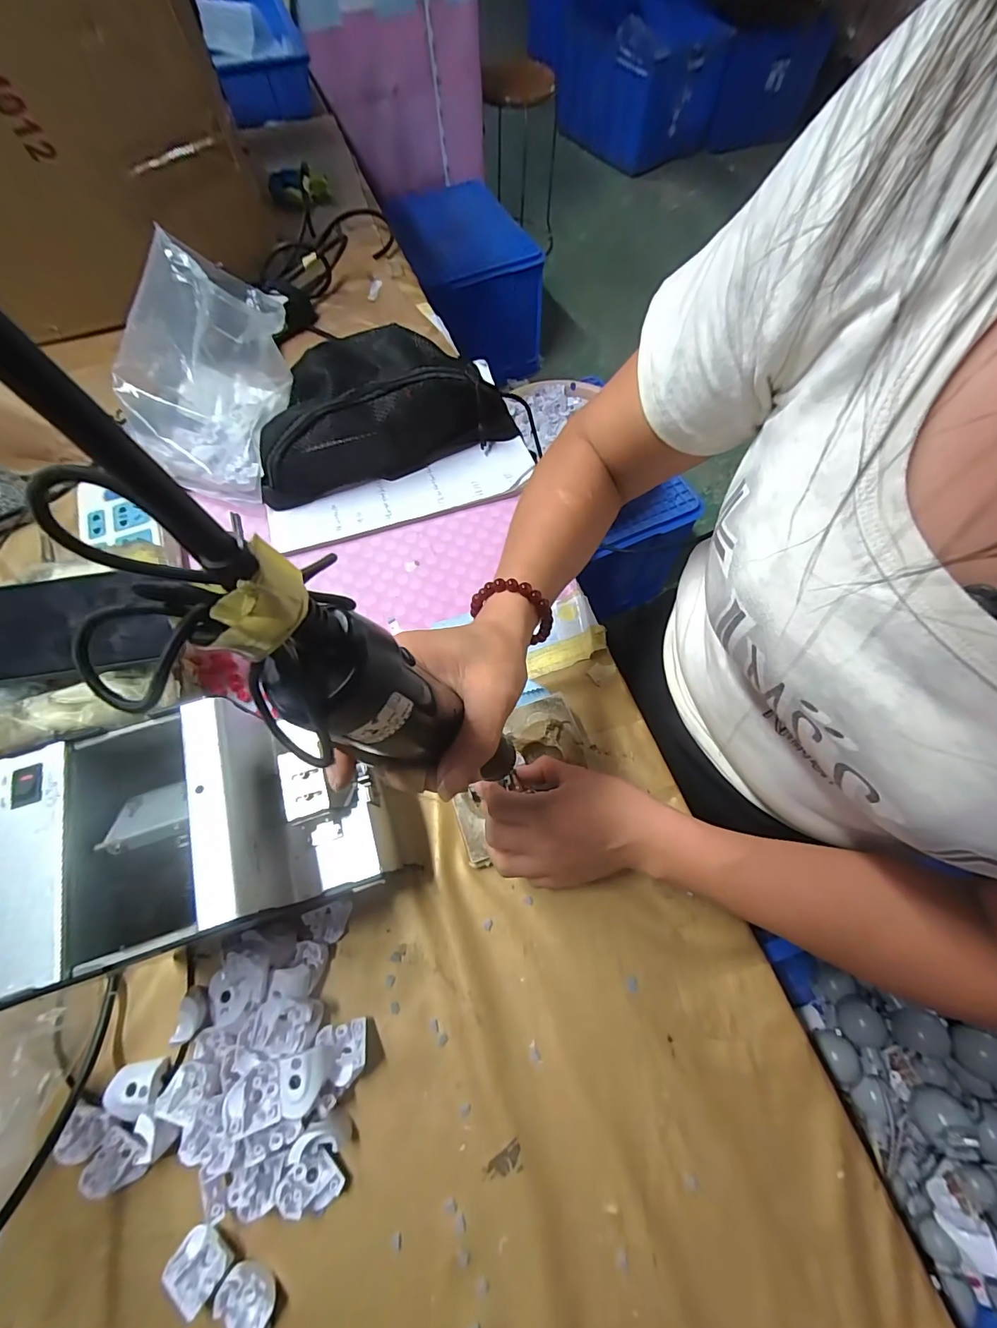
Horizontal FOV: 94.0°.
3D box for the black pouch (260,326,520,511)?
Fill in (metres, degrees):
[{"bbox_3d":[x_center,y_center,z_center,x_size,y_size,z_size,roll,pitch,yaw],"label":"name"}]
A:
[{"bbox_3d":[-0.132,-0.280,0.496,0.276,0.075,0.136,-18,69,-6],"label":"black pouch"}]

